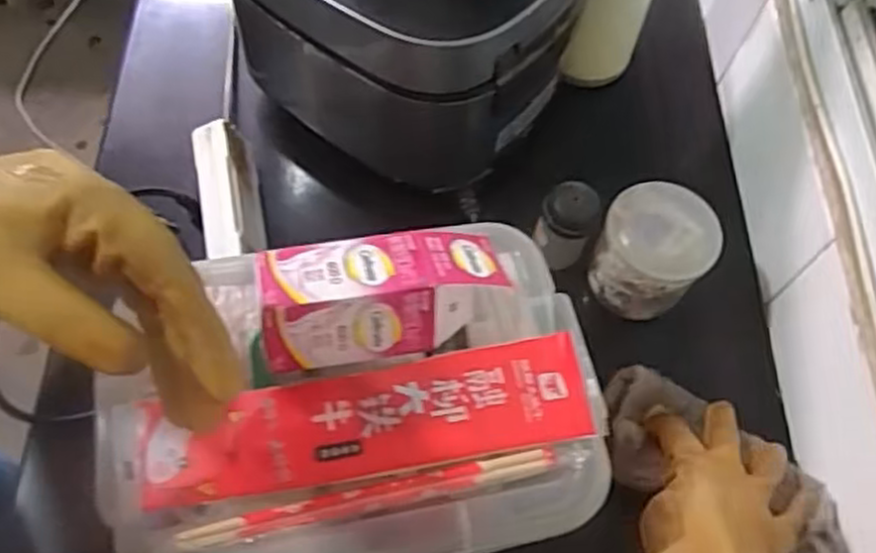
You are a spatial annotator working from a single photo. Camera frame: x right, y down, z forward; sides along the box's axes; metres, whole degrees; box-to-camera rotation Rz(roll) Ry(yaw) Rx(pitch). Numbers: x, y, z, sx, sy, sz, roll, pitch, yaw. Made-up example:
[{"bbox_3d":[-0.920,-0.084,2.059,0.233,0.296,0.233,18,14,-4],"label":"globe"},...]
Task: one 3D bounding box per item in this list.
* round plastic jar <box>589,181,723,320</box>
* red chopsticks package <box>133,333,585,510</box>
[{"bbox_3d":[0.178,-0.020,0.645,0.087,0.089,0.086,2,63,-3],"label":"round plastic jar"},{"bbox_3d":[-0.036,0.076,0.413,0.235,0.012,0.059,-8,64,-8],"label":"red chopsticks package"}]

